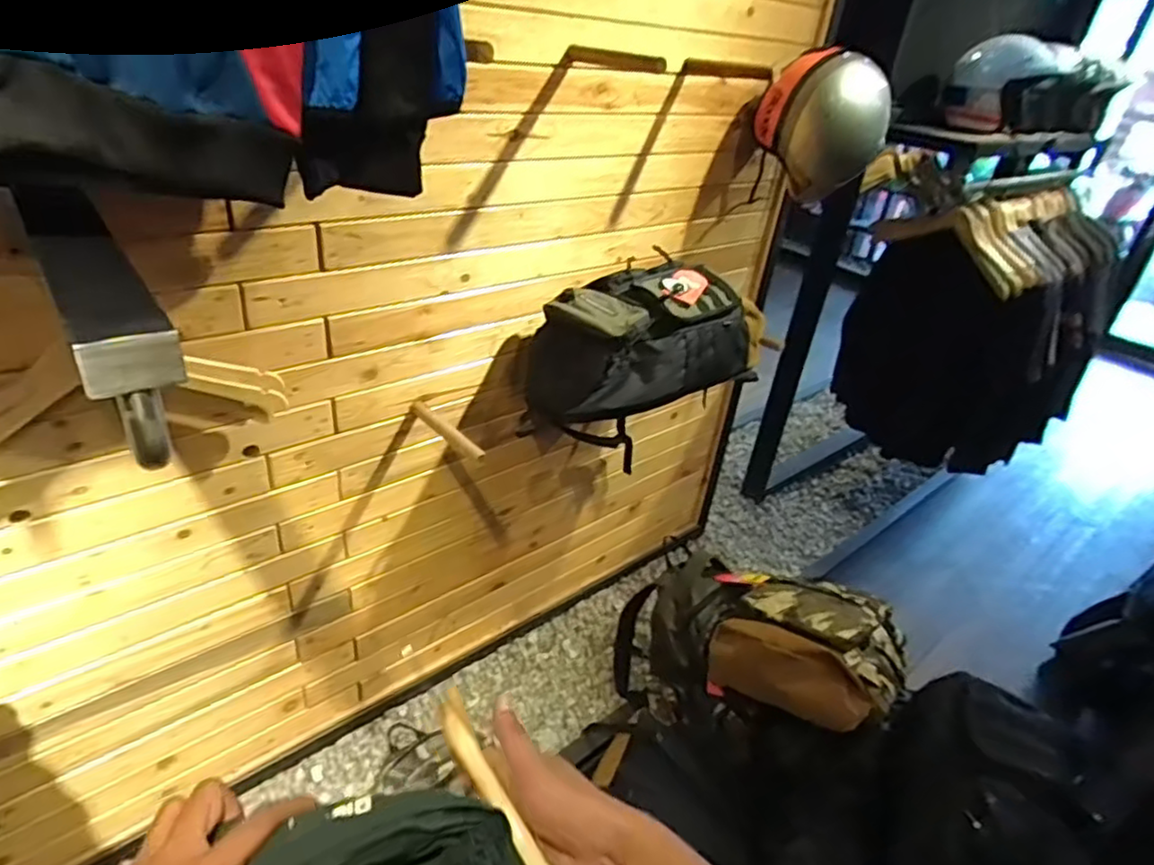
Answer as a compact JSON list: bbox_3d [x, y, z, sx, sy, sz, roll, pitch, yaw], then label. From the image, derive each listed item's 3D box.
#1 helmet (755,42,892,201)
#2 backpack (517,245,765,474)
[{"bbox_3d":[0.517,-0.650,1.434,0.263,0.284,0.212,16,32,14],"label":"helmet"},{"bbox_3d":[0.105,-0.161,1.298,0.330,0.267,0.422,28,37,30],"label":"backpack"}]

